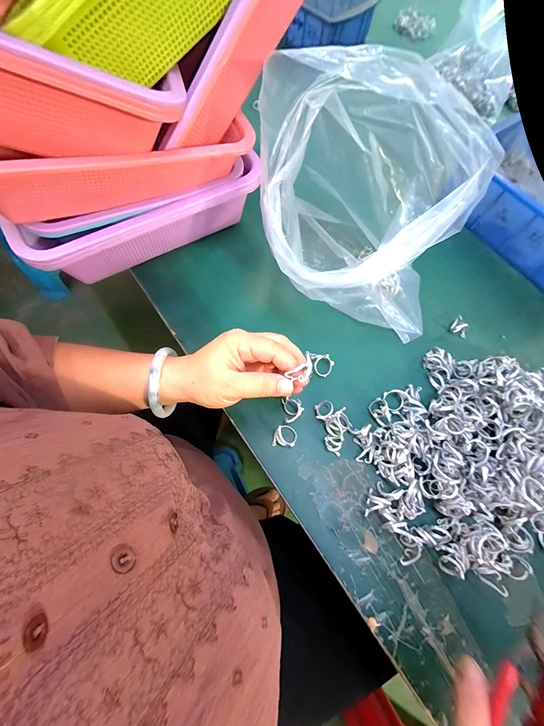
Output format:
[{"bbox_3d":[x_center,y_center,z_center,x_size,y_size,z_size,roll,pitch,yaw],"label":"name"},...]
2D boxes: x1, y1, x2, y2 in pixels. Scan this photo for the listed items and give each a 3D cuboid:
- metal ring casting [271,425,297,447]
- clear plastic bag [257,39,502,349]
[{"bbox_3d":[0.014,0.083,0.332,0.027,0.021,0.023,4,69,-3],"label":"metal ring casting"},{"bbox_3d":[0.099,-0.168,0.331,0.215,0.203,0.201,2,69,-4],"label":"clear plastic bag"}]

